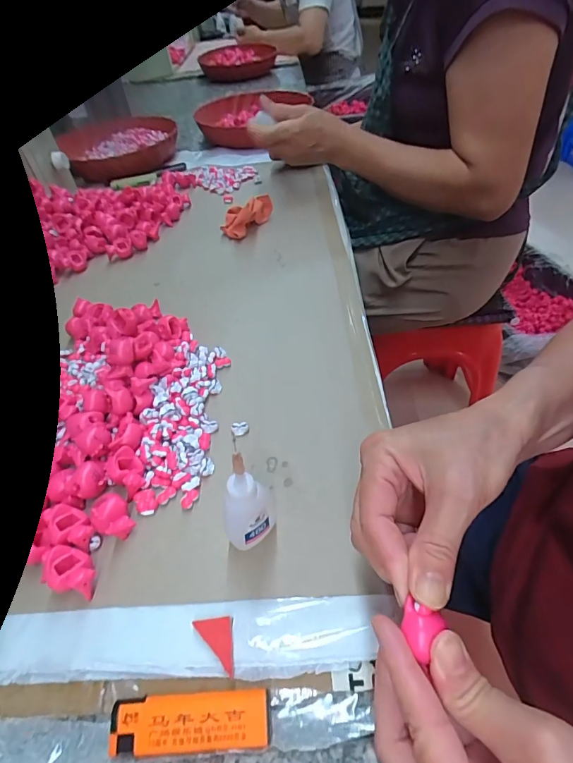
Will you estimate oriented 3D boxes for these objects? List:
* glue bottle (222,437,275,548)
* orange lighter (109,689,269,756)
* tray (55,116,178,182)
[{"bbox_3d":[-0.026,0.070,0.254,0.032,0.082,0.037,-13,48,-6],"label":"glue bottle"},{"bbox_3d":[-0.049,0.175,0.209,0.079,0.011,0.024,-5,47,1],"label":"orange lighter"},{"bbox_3d":[-0.317,-0.457,0.786,0.202,0.043,0.217,-28,51,-19],"label":"tray"}]

